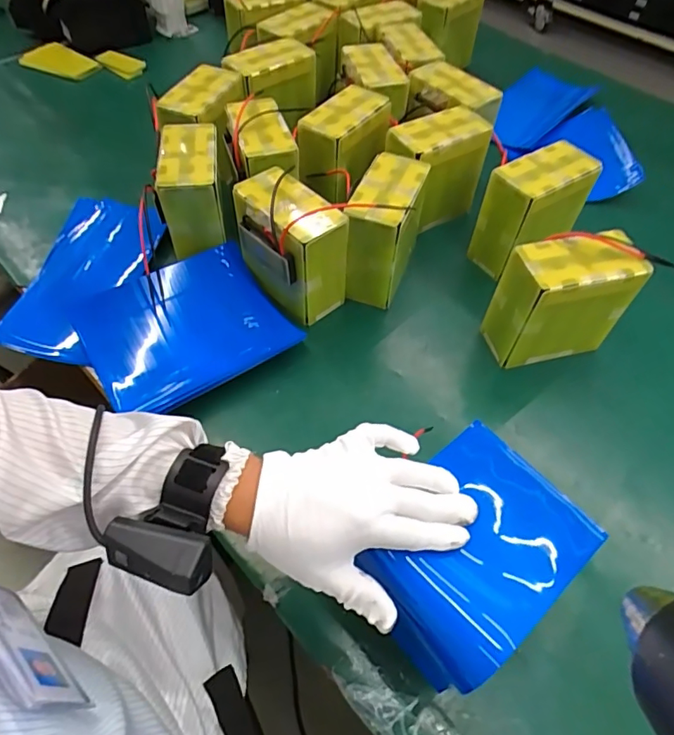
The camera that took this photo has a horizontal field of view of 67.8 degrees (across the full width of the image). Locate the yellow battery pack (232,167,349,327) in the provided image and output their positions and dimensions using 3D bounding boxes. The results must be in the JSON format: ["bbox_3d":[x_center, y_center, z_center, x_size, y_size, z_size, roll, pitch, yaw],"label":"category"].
[{"bbox_3d":[-0.063,-0.150,0.648,0.084,0.147,0.137,-36,63,-24],"label":"yellow battery pack"}]

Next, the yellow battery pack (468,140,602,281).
[{"bbox_3d":[0.270,-0.215,0.712,0.155,0.145,0.082,-30,61,-21],"label":"yellow battery pack"}]

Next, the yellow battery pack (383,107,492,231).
[{"bbox_3d":[0.147,-0.295,0.763,0.151,0.137,0.088,-31,61,-21],"label":"yellow battery pack"}]

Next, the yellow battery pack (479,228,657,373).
[{"bbox_3d":[0.268,-0.080,0.617,0.143,0.149,0.076,-9,56,-8],"label":"yellow battery pack"}]

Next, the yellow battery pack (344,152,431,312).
[{"bbox_3d":[0.064,-0.185,0.674,0.078,0.147,0.146,15,56,8],"label":"yellow battery pack"}]

